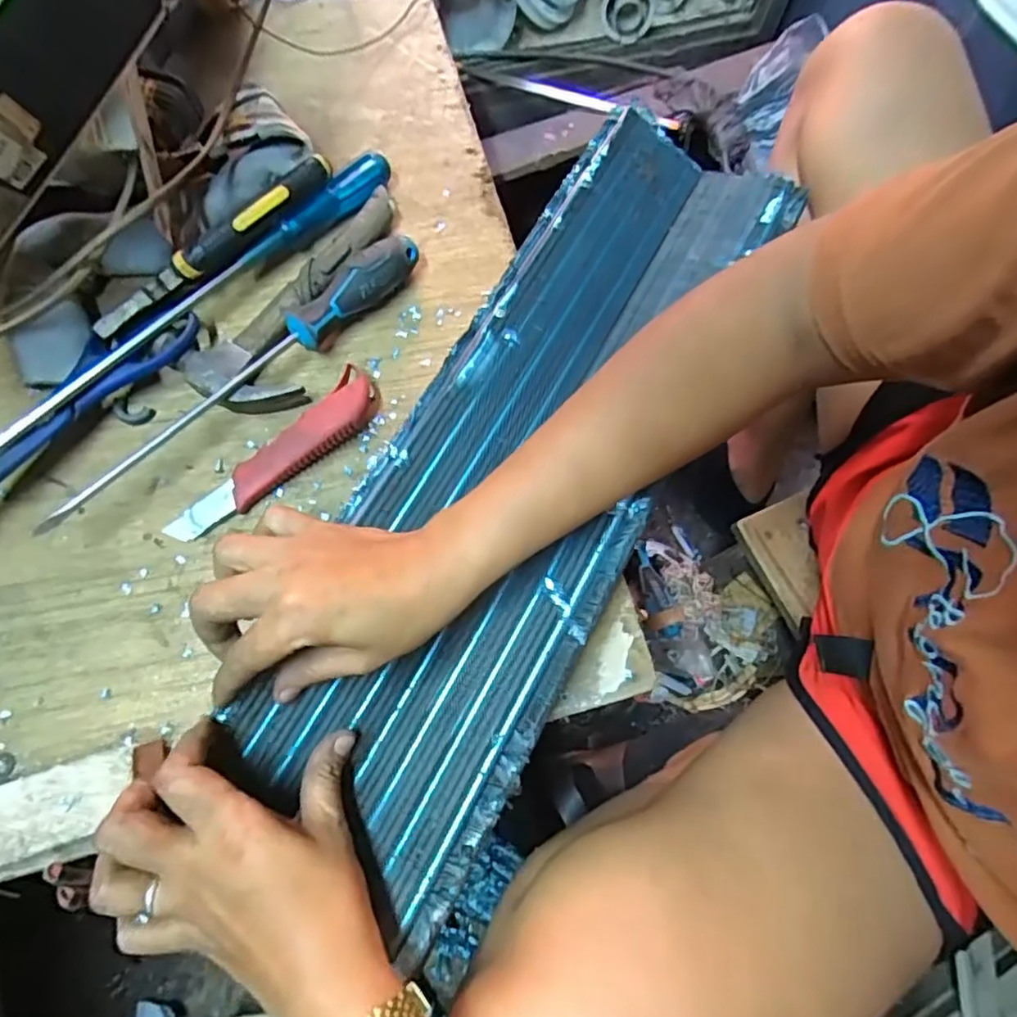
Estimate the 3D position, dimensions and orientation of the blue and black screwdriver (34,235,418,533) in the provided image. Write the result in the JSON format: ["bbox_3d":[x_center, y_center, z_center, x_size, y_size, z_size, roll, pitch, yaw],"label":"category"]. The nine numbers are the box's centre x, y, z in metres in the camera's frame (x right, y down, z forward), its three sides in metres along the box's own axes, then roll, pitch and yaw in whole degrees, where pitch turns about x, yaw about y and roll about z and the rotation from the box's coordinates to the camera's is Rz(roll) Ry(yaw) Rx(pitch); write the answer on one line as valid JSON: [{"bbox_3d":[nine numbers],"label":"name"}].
[{"bbox_3d":[-0.179,-0.090,0.428,0.302,0.033,0.028,-43,79,-14],"label":"blue and black screwdriver"}]

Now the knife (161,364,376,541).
[{"bbox_3d":[-0.154,-0.036,0.412,0.160,0.030,0.040,-40,78,-13],"label":"knife"}]

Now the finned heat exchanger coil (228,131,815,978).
[{"bbox_3d":[0.020,-0.046,0.403,0.169,0.026,0.540,22,72,4],"label":"finned heat exchanger coil"}]

